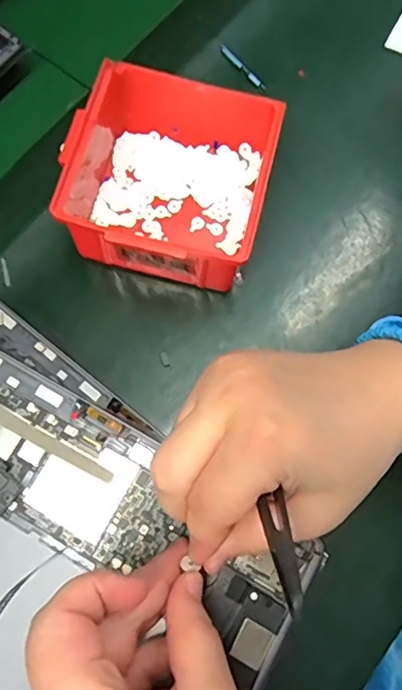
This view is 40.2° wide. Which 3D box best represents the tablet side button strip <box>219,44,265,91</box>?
[{"bbox_3d":[0.032,-0.215,0.426,0.006,0.005,0.048,-41,79,-12],"label":"tablet side button strip"}]

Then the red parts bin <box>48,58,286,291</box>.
[{"bbox_3d":[-0.022,-0.114,0.361,0.126,0.070,0.133,14,73,5],"label":"red parts bin"}]

